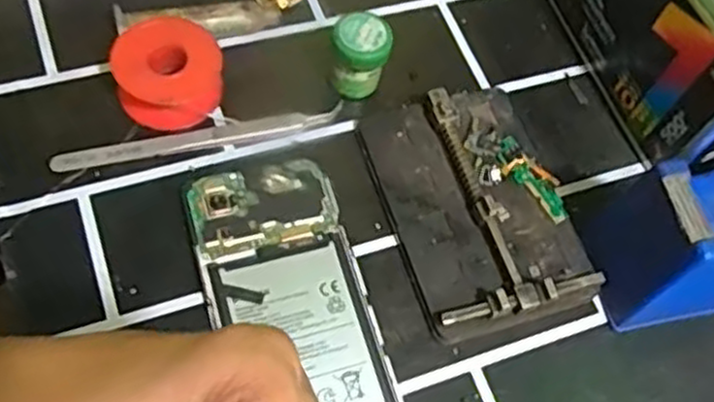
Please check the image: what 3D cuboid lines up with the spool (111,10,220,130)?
[{"bbox_3d":[-0.098,-0.066,0.392,0.052,0.026,0.055,1,65,-3],"label":"spool"}]

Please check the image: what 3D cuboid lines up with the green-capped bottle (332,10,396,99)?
[{"bbox_3d":[0.003,-0.076,0.405,0.030,0.046,0.028,4,62,-7],"label":"green-capped bottle"}]

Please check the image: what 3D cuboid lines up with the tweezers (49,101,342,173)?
[{"bbox_3d":[-0.080,-0.033,0.384,0.144,0.006,0.012,-14,67,-9],"label":"tweezers"}]

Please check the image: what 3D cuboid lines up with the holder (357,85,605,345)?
[{"bbox_3d":[0.061,0.000,0.384,0.087,0.018,0.127,-16,67,-10],"label":"holder"}]

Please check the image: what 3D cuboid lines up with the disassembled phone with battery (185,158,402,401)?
[{"bbox_3d":[-0.029,0.056,0.351,0.071,0.012,0.161,-15,67,-10],"label":"disassembled phone with battery"}]

